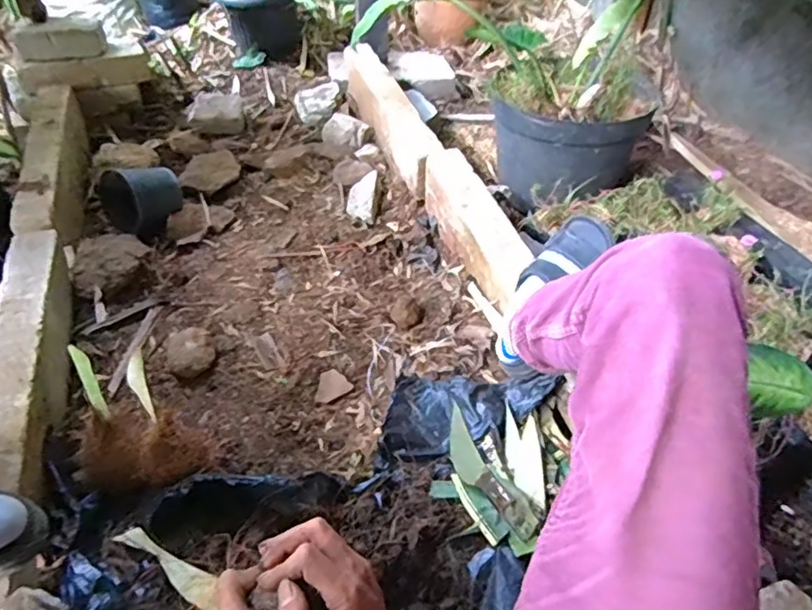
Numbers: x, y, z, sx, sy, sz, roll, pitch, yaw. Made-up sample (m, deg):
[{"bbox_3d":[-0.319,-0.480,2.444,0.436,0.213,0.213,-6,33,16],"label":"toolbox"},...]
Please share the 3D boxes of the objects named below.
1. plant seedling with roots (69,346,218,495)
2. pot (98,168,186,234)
[{"bbox_3d":[-0.388,0.166,0.834,0.166,0.192,0.198,-30,51,-29],"label":"plant seedling with roots"},{"bbox_3d":[-0.581,-0.246,1.289,0.172,0.133,0.134,29,50,27],"label":"pot"}]

